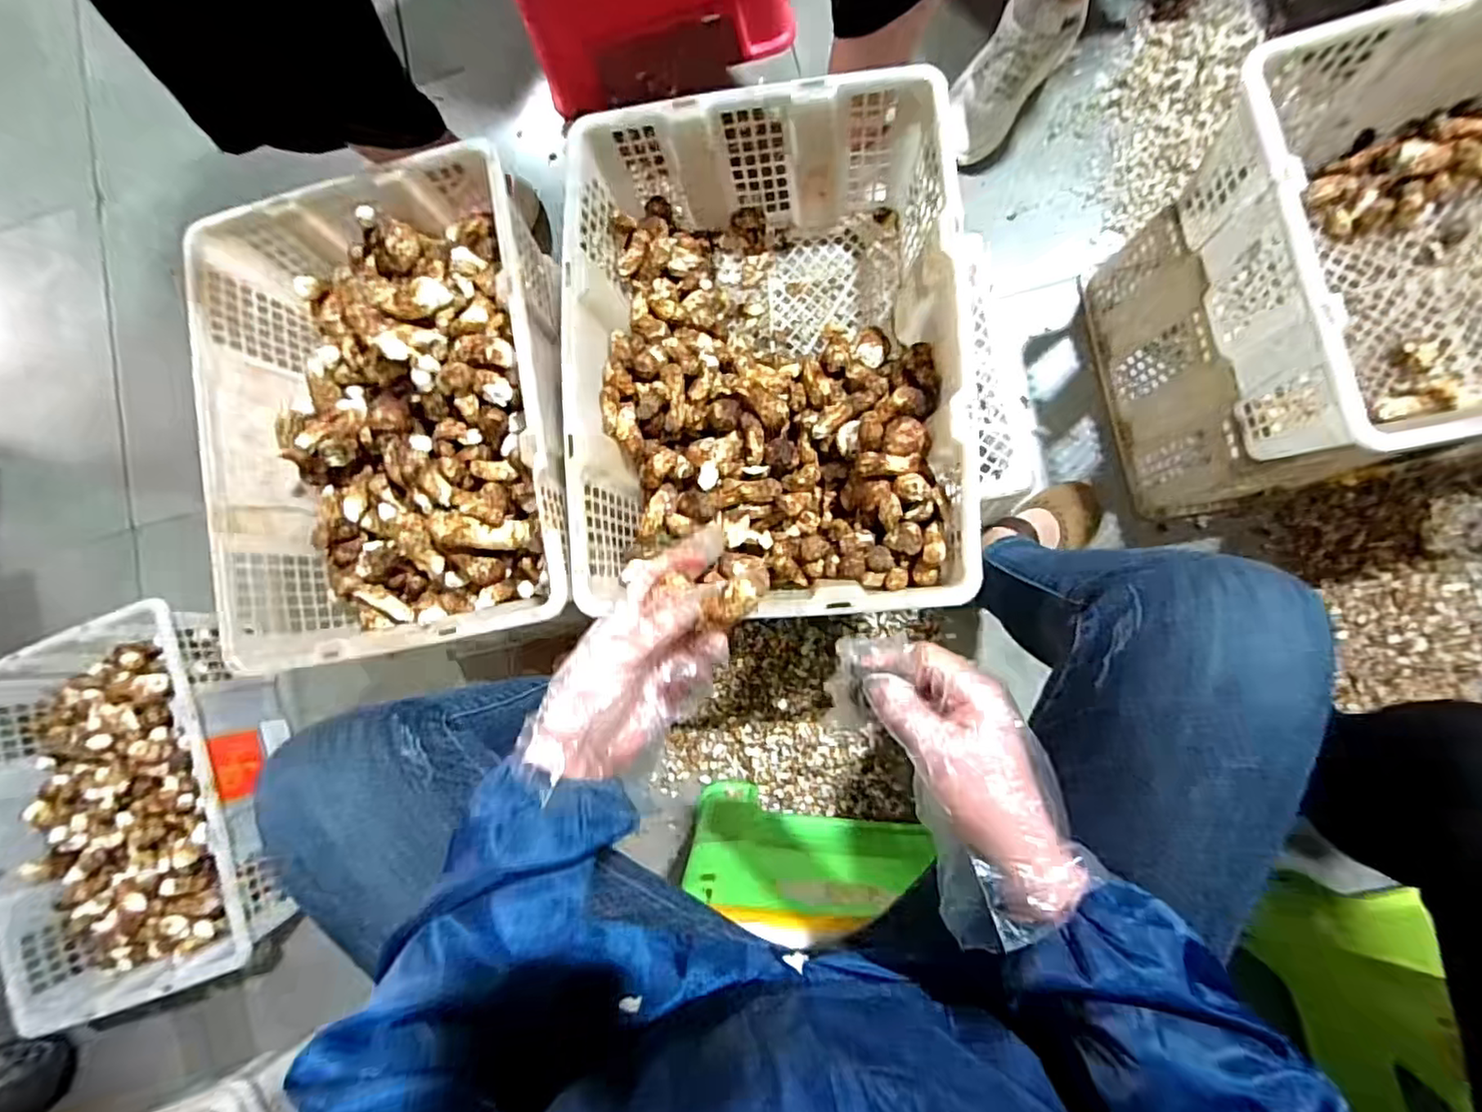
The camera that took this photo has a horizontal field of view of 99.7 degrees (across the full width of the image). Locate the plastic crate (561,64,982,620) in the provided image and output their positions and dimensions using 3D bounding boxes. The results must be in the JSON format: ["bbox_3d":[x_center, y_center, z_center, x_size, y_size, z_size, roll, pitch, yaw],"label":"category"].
[{"bbox_3d":[0.025,-0.182,0.629,0.348,0.175,0.468,-3,85,8],"label":"plastic crate"}]

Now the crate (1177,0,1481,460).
[{"bbox_3d":[0.710,-0.304,0.548,0.564,0.198,0.363,-14,84,6],"label":"crate"}]

